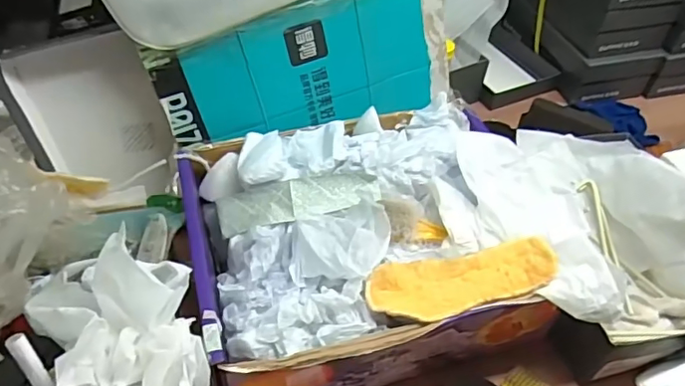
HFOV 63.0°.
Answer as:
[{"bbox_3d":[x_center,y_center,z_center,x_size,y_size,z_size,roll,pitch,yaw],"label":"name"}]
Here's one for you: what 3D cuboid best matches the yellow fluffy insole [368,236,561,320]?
[{"bbox_3d":[0.125,0.089,0.578,0.200,0.027,0.068,-11,48,-14],"label":"yellow fluffy insole"}]

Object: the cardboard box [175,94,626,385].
[{"bbox_3d":[0.038,0.050,0.664,0.418,0.155,0.325,-6,47,-10],"label":"cardboard box"}]

